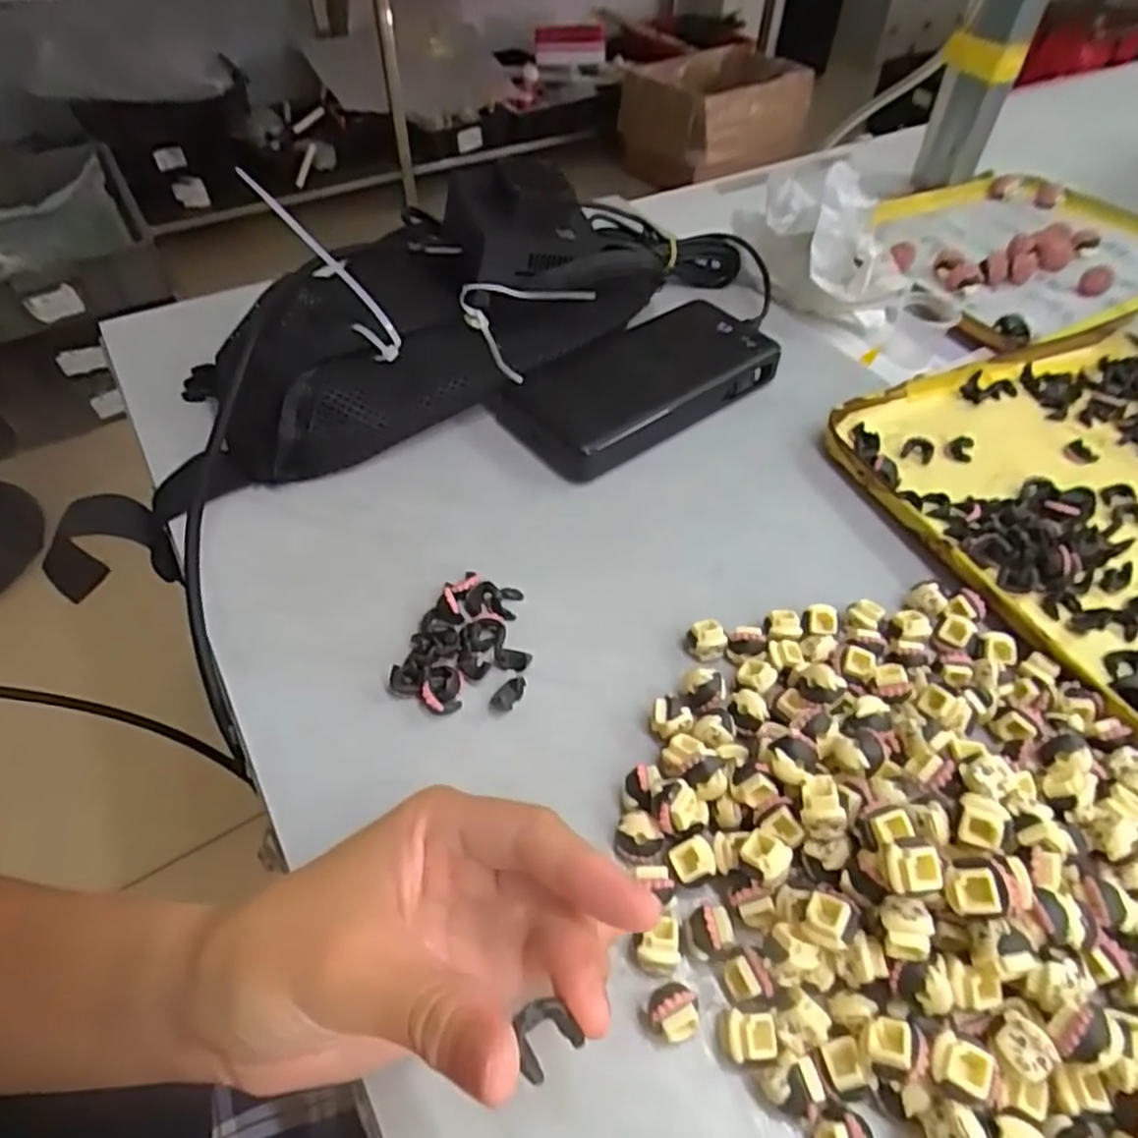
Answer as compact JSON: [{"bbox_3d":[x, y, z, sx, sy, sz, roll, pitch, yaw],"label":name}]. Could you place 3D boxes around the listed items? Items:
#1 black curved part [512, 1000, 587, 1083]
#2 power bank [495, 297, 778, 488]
[{"bbox_3d":[-0.005,0.099,0.149,0.013,0.005,0.011,-29,57,-22],"label":"black curved part"},{"bbox_3d":[0.041,-0.107,0.408,0.155,0.024,0.076,-32,57,-23],"label":"power bank"}]

